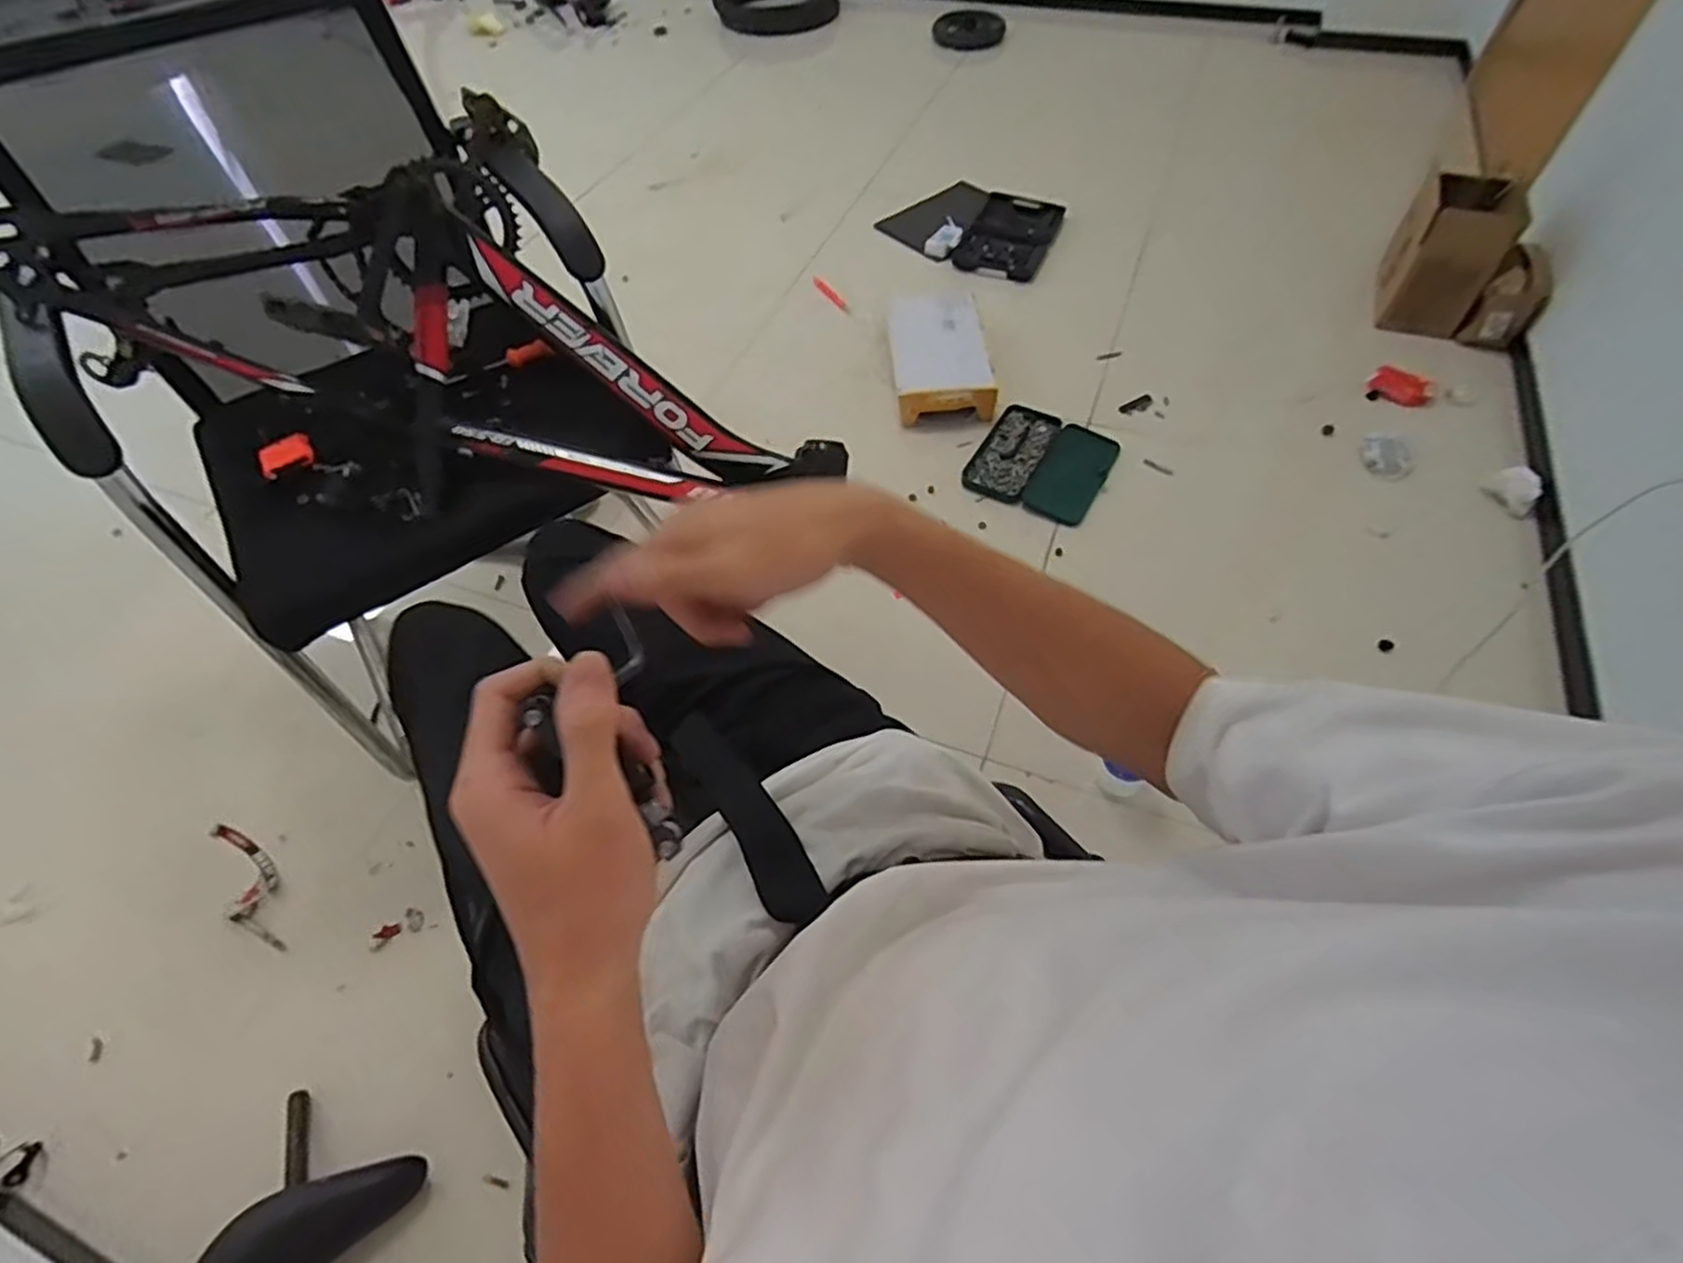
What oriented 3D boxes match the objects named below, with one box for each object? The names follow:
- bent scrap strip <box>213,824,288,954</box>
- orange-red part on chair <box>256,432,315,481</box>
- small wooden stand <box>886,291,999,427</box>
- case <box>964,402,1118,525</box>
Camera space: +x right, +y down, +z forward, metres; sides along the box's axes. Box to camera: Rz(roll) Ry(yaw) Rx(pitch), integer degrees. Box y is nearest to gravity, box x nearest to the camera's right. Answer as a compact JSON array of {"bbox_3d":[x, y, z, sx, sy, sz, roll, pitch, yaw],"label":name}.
[{"bbox_3d":[-0.835,0.358,1.056,0.066,0.010,0.233,-29,59,-17],"label":"bent scrap strip"},{"bbox_3d":[-0.641,-0.204,0.859,0.055,0.017,0.042,-26,58,-15],"label":"orange-red part on chair"},{"bbox_3d":[0.208,-0.589,1.573,0.197,0.099,0.316,-4,55,-1],"label":"small wooden stand"},{"bbox_3d":[0.389,-0.337,1.449,0.245,0.033,0.254,24,60,17],"label":"case"}]

